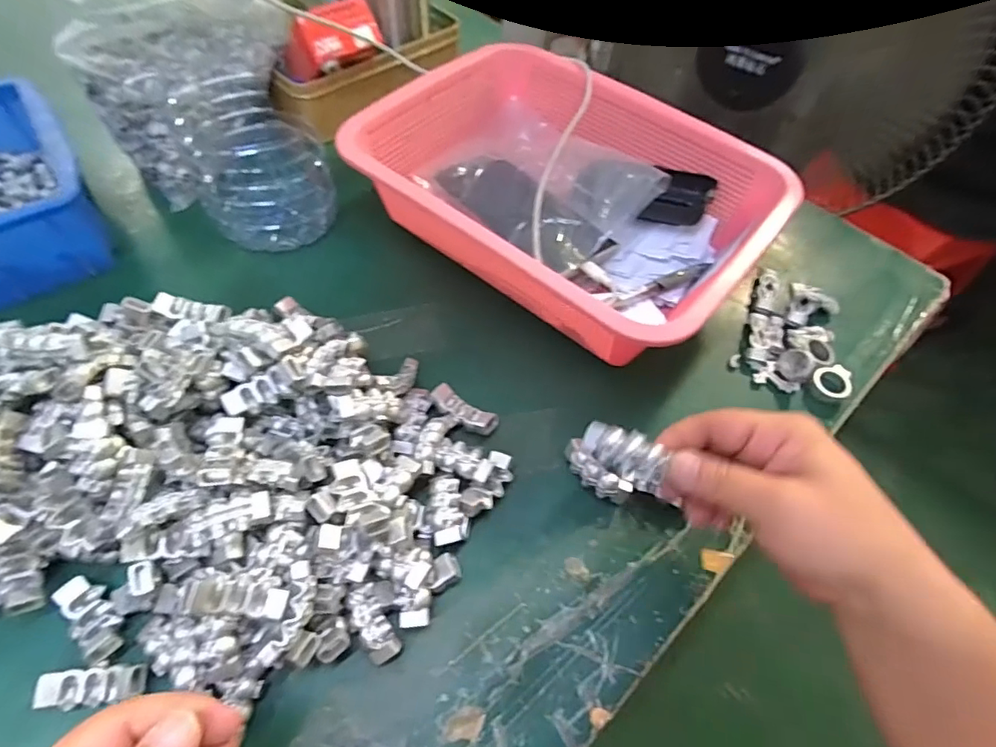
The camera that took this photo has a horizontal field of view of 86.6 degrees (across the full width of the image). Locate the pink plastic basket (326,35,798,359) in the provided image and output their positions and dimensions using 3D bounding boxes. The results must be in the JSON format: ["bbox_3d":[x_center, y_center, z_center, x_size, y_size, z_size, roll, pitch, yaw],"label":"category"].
[{"bbox_3d":[0.051,-0.142,0.424,0.302,0.079,0.217,35,61,18],"label":"pink plastic basket"}]

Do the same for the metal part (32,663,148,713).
[{"bbox_3d":[-0.198,0.153,0.258,0.047,0.007,0.016,-5,57,-7],"label":"metal part"}]

